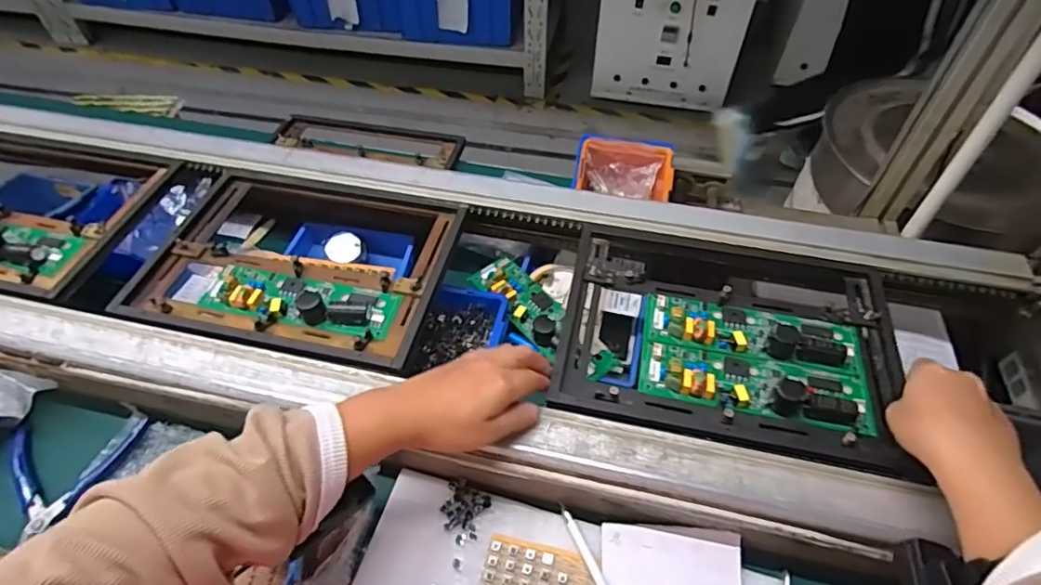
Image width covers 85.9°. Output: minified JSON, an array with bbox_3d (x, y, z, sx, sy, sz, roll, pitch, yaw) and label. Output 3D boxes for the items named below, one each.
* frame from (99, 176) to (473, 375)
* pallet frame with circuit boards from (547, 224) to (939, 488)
[{"bbox_3d":[-0.217,-0.044,0.586,0.292,0.037,0.247,11,52,9],"label":"frame"},{"bbox_3d":[0.198,0.031,0.538,0.300,0.041,0.252,10,48,8],"label":"pallet frame with circuit boards"}]

